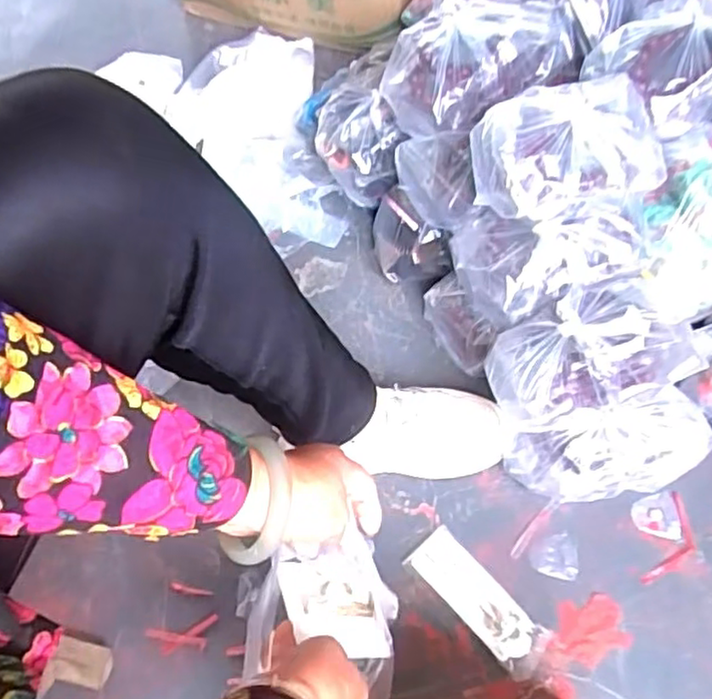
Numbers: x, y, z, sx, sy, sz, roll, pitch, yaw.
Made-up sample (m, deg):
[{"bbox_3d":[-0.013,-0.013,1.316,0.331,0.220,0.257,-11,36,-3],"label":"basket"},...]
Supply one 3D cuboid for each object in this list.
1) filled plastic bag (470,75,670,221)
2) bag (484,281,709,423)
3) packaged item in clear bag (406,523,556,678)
[{"bbox_3d":[0.193,-0.179,0.597,0.170,0.067,0.105,-15,69,-8],"label":"filled plastic bag"},{"bbox_3d":[0.211,0.000,0.601,0.160,0.104,0.111,-14,69,-8],"label":"bag"},{"bbox_3d":[0.120,0.241,0.633,0.051,0.010,0.153,-42,70,-17],"label":"packaged item in clear bag"}]

